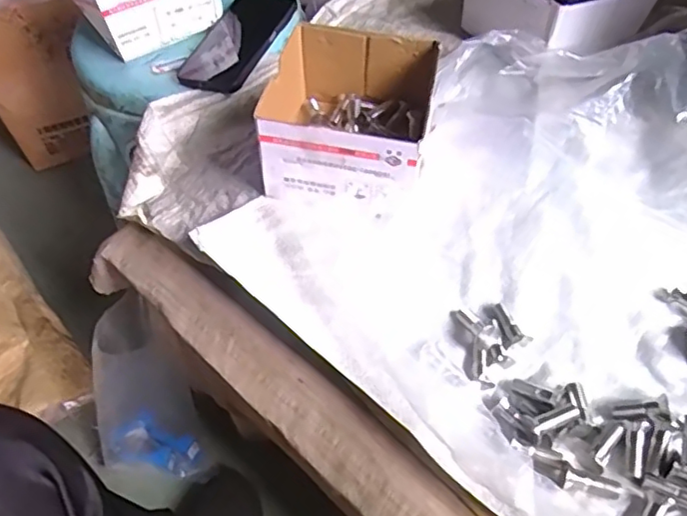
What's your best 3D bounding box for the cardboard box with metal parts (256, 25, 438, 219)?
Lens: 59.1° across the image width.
[{"bbox_3d":[0.007,-0.116,0.519,0.132,0.090,0.160,6,55,10],"label":"cardboard box with metal parts"}]

